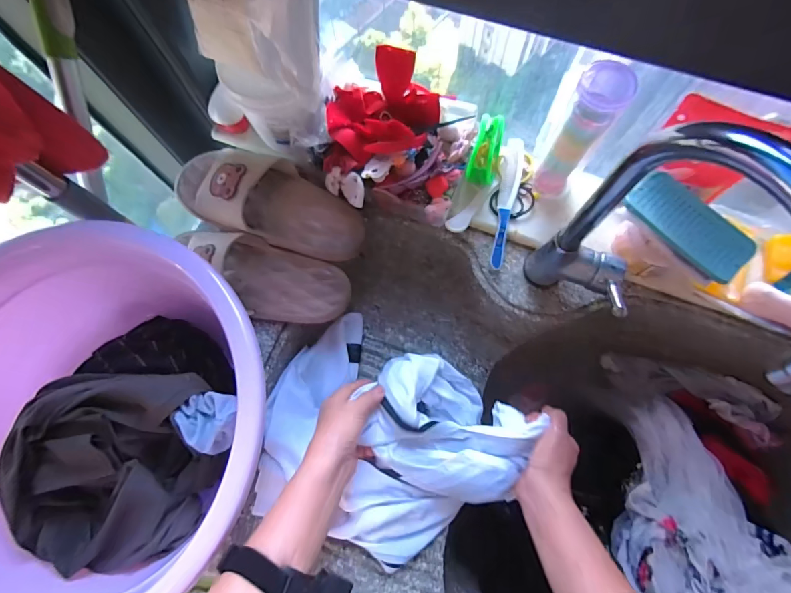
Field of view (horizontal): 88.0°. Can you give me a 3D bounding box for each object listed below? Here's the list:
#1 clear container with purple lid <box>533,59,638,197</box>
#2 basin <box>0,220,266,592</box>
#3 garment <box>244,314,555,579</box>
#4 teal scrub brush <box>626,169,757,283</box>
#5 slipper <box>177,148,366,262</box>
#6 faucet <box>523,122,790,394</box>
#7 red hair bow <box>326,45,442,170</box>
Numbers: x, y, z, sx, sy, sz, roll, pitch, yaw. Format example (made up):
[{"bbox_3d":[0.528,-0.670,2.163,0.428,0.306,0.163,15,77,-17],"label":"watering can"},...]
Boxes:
[{"bbox_3d":[0.214,-0.189,0.490,0.051,0.178,0.048,30,78,9],"label":"clear container with purple lid"},{"bbox_3d":[-0.322,0.143,0.433,0.365,0.139,0.396,0,75,2],"label":"basin"},{"bbox_3d":[-0.018,0.178,0.519,0.304,0.126,0.242,30,78,9],"label":"garment"},{"bbox_3d":[0.329,-0.083,0.457,0.067,0.012,0.135,-39,77,-8],"label":"teal scrub brush"},{"bbox_3d":[-0.168,-0.128,0.537,0.258,0.057,0.105,15,76,6],"label":"slipper"},{"bbox_3d":[0.237,-0.020,0.368,0.067,0.330,0.192,-28,76,-6],"label":"faucet"},{"bbox_3d":[-0.015,-0.239,0.508,0.140,0.068,0.107,-9,75,-1],"label":"red hair bow"}]

